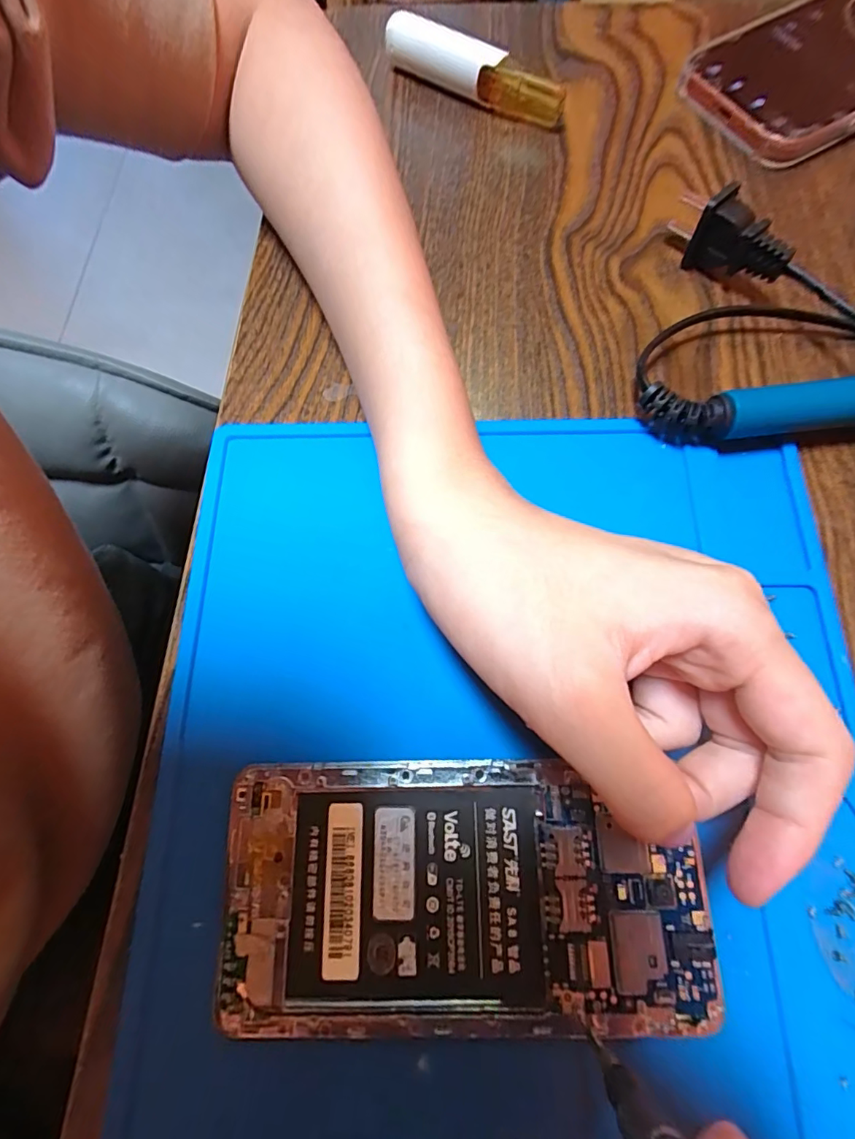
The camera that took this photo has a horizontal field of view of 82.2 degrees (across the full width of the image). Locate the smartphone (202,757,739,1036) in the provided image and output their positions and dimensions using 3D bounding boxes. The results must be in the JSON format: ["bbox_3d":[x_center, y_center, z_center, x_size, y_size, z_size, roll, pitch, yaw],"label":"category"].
[{"bbox_3d":[0.009,0.095,0.144,0.138,0.005,0.070,-1,72,2],"label":"smartphone"}]

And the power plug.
[{"bbox_3d":[0.124,-0.139,0.205,0.020,0.026,0.053,-41,75,-10],"label":"power plug"}]

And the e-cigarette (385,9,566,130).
[{"bbox_3d":[0.023,-0.258,0.253,0.106,0.019,0.015,37,77,12],"label":"e-cigarette"}]

